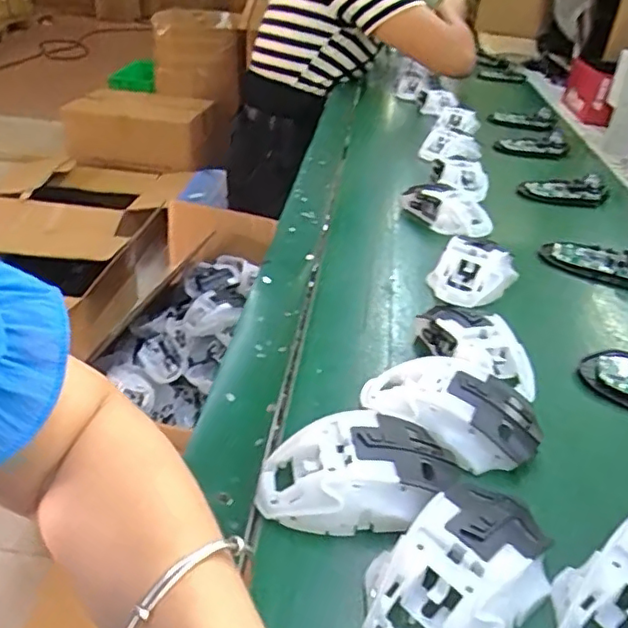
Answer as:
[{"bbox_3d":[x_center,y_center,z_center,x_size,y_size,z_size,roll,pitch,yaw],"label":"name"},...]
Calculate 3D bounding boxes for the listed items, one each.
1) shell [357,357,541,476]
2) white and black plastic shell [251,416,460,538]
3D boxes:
[{"bbox_3d":[0.089,0.062,0.396,0.113,0.033,0.065,15,38,14],"label":"shell"},{"bbox_3d":[0.026,0.089,0.346,0.110,0.031,0.064,-6,38,-13],"label":"white and black plastic shell"}]

